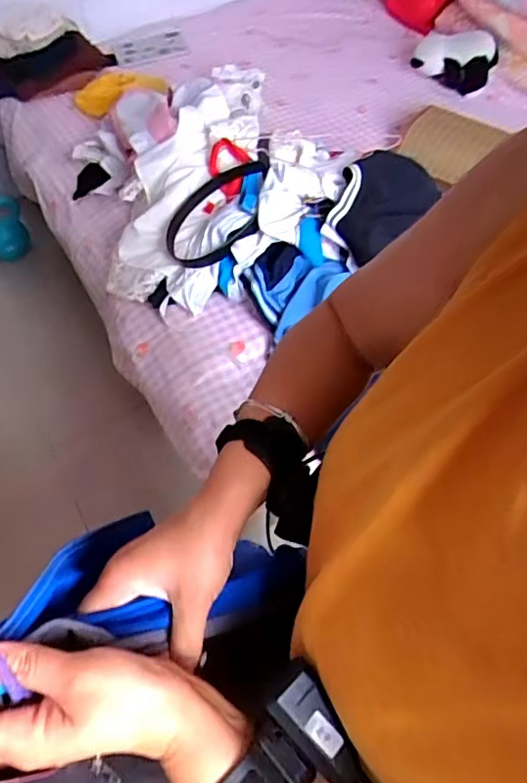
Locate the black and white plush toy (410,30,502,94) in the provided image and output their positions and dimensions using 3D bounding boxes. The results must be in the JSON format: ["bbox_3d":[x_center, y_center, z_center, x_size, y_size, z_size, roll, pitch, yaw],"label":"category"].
[{"bbox_3d":[0.548,-0.949,1.598,0.239,0.187,0.127,11,57,8],"label":"black and white plush toy"}]

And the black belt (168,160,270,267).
[{"bbox_3d":[-0.096,-0.381,1.209,0.279,0.029,0.175,-33,64,14],"label":"black belt"}]

